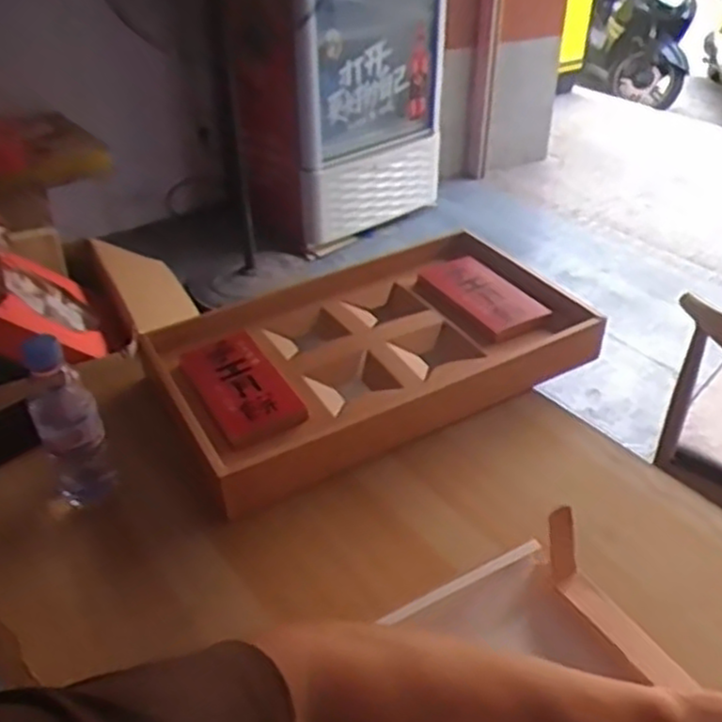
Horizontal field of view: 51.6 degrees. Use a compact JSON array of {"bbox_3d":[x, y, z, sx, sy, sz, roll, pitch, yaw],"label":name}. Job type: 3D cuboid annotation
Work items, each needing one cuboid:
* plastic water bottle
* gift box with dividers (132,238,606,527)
[{"bbox_3d":[-0.270,0.059,0.693,0.055,0.169,0.049,-18,39,-21],"label":"plastic water bottle"},{"bbox_3d":[0.015,-0.023,0.873,0.487,0.050,0.287,-20,40,-24],"label":"gift box with dividers"}]

